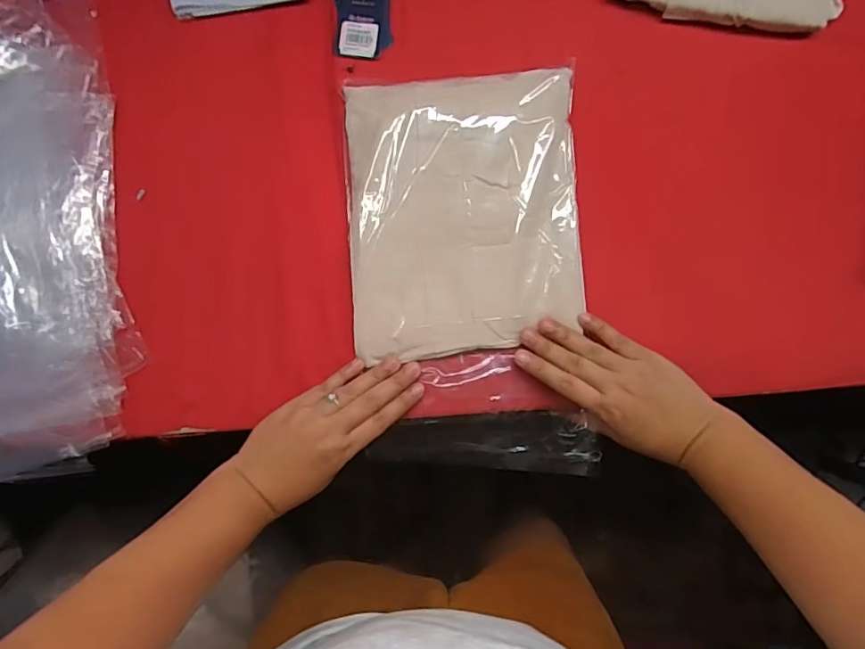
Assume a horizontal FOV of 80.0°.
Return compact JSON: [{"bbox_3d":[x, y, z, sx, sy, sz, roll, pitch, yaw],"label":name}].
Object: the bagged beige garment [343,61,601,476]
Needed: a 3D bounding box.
[{"bbox_3d":[0.034,-0.044,0.482,0.213,0.023,0.366,-4,94,-2],"label":"bagged beige garment"}]

